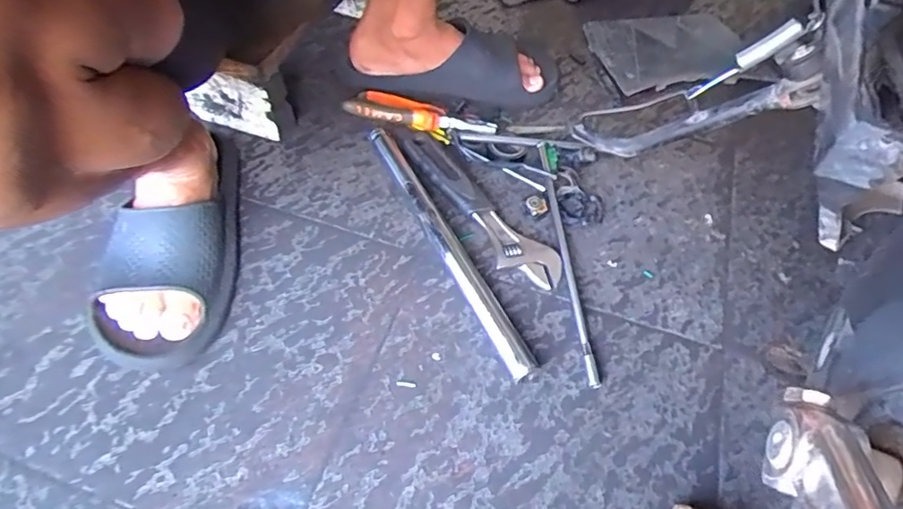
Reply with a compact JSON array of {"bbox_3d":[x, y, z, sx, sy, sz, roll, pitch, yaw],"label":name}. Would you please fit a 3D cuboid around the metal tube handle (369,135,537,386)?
[{"bbox_3d":[-0.010,-0.015,0.565,0.021,0.024,0.331,-21,59,-18],"label":"metal tube handle"}]

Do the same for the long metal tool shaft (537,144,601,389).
[{"bbox_3d":[0.117,-0.003,0.569,0.012,0.018,0.289,-2,55,-5],"label":"long metal tool shaft"}]

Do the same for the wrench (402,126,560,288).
[{"bbox_3d":[0.019,-0.056,0.598,0.047,0.021,0.258,-32,62,-23],"label":"wrench"}]

